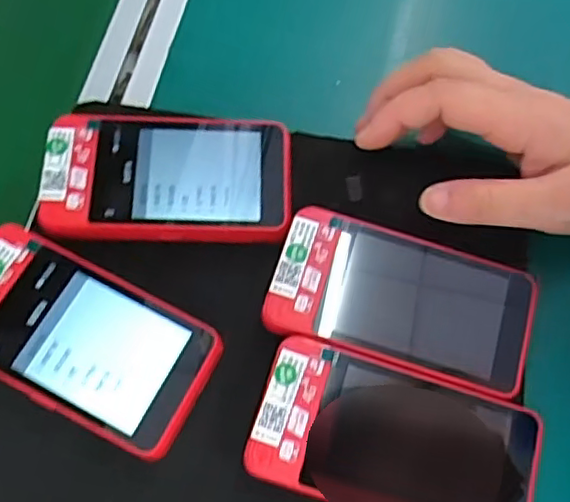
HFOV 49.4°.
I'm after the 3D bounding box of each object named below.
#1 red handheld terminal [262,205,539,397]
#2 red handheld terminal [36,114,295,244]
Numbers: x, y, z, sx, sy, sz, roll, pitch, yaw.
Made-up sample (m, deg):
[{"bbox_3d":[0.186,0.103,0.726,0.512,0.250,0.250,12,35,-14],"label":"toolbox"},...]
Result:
[{"bbox_3d":[0.055,0.024,0.293,0.120,0.026,0.060,16,68,4],"label":"red handheld terminal"},{"bbox_3d":[-0.057,-0.036,0.309,0.118,0.019,0.064,1,68,-2],"label":"red handheld terminal"}]

